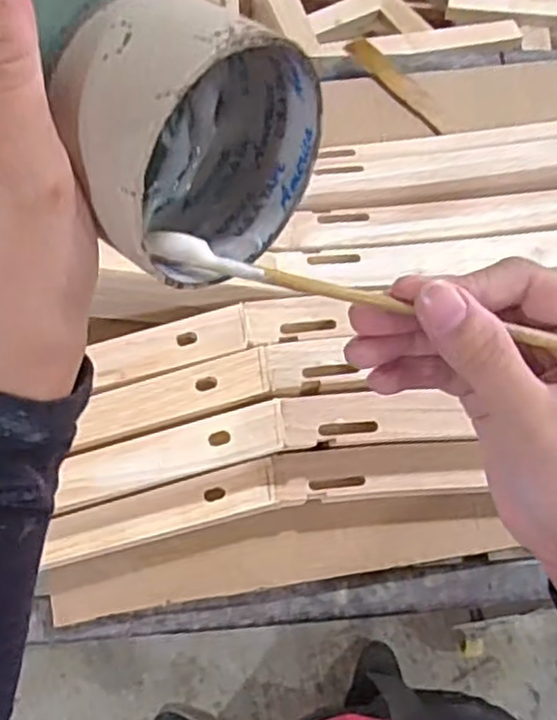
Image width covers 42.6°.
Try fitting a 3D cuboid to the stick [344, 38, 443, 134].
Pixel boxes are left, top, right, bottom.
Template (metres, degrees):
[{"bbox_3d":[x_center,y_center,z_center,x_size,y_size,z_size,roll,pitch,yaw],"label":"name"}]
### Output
[{"bbox_3d":[0.149,-0.344,0.885,0.030,0.010,0.171,-36,72,-8],"label":"stick"}]

